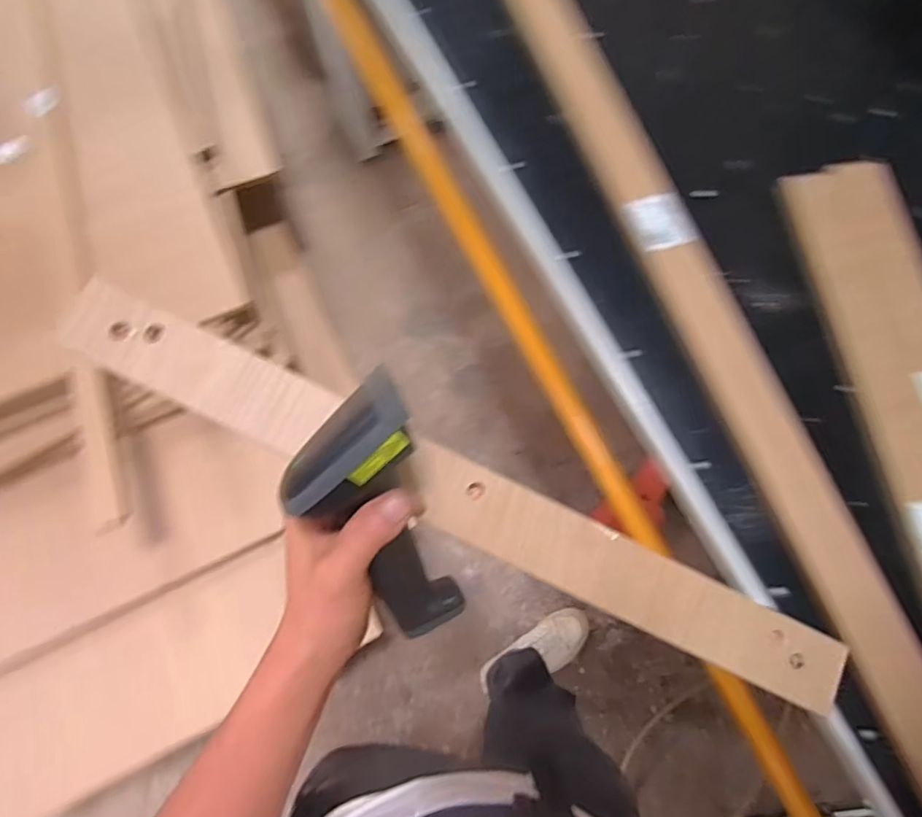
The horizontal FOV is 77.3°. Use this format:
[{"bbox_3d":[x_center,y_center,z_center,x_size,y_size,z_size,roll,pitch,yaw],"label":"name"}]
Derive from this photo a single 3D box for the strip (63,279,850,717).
[{"bbox_3d":[0.008,0.062,0.377,0.539,0.011,0.050,27,75,-4],"label":"strip"}]

